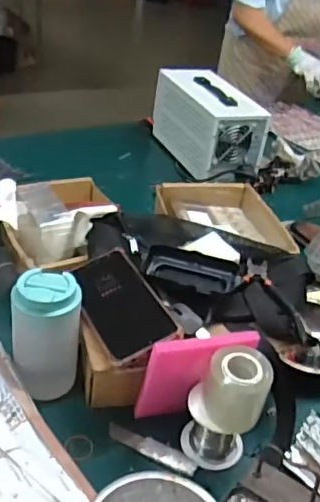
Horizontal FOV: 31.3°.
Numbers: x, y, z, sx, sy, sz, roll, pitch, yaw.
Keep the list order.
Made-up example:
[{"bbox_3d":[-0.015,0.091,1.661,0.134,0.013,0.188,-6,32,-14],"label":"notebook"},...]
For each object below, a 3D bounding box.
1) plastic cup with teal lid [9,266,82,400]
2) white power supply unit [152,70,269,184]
[{"bbox_3d":[-0.124,0.091,0.625,0.073,0.133,0.067,1,33,-9],"label":"plastic cup with teal lid"},{"bbox_3d":[0.102,-0.272,1.202,0.143,0.152,0.256,-7,35,-22],"label":"white power supply unit"}]

